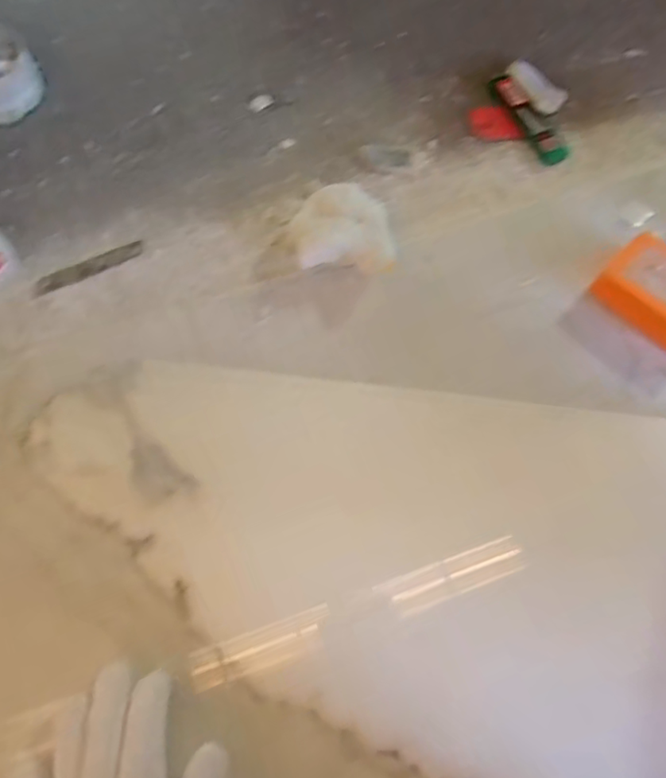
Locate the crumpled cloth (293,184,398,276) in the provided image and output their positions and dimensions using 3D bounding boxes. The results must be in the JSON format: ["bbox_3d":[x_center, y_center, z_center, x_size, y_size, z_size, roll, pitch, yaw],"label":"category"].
[{"bbox_3d":[0.008,-0.138,0.502,0.082,0.030,0.103,-4,66,-1],"label":"crumpled cloth"}]

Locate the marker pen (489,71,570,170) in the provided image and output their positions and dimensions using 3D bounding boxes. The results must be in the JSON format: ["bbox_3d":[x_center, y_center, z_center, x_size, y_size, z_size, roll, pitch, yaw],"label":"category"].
[{"bbox_3d":[0.188,-0.264,0.566,0.024,0.013,0.120,-21,67,-8],"label":"marker pen"}]

